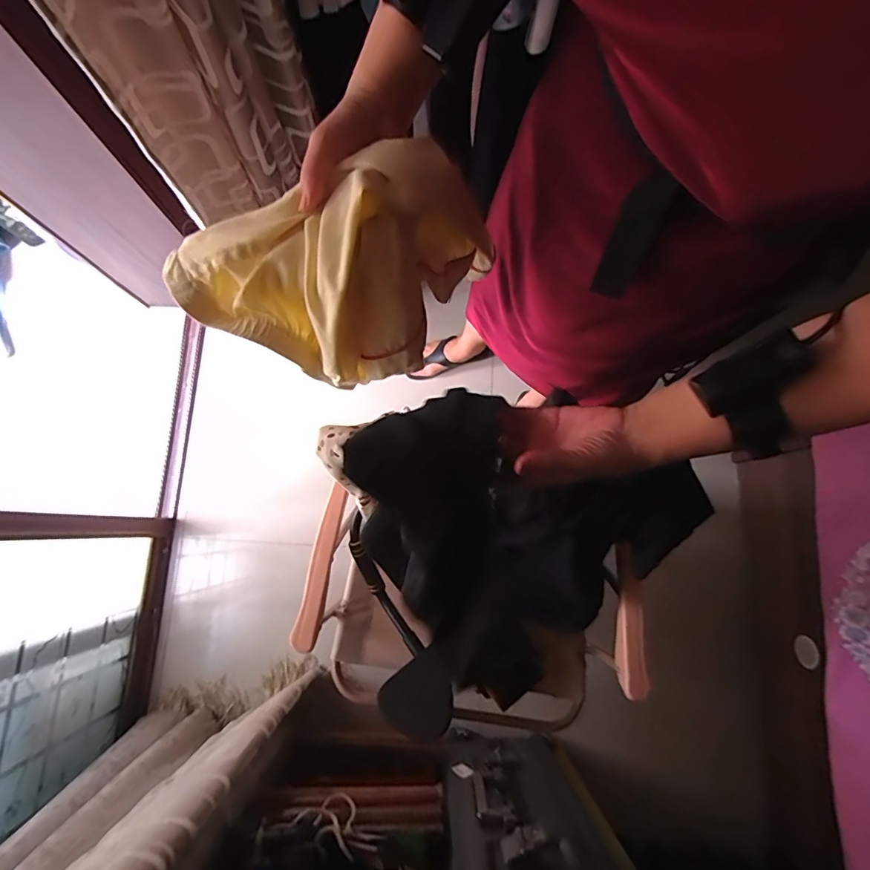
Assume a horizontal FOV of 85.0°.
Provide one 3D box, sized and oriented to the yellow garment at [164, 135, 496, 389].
[{"bbox_3d":[-0.073,-0.143,0.454,0.294,0.167,0.132,-24,80,-5],"label":"yellow garment"}]

